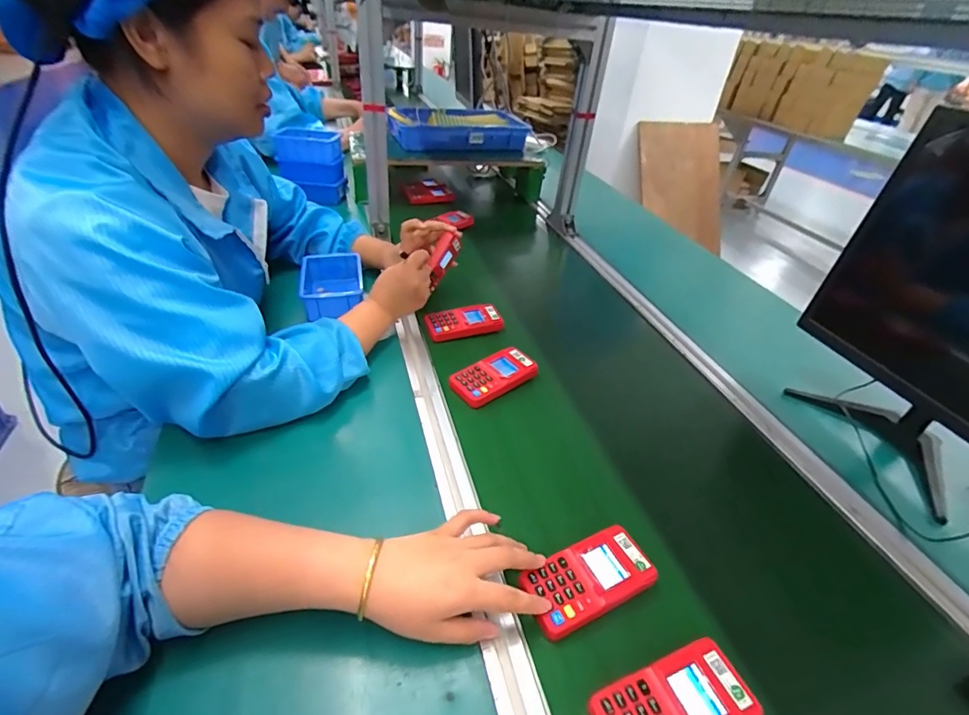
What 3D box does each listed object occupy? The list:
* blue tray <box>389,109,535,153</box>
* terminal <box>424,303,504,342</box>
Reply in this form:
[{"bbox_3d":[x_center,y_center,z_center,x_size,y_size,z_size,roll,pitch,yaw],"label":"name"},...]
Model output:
[{"bbox_3d":[-0.078,-0.620,1.258,0.346,0.069,0.249,-7,40,-18],"label":"blue tray"},{"bbox_3d":[-0.033,-0.059,0.749,0.122,0.017,0.061,-10,52,-15],"label":"terminal"}]

